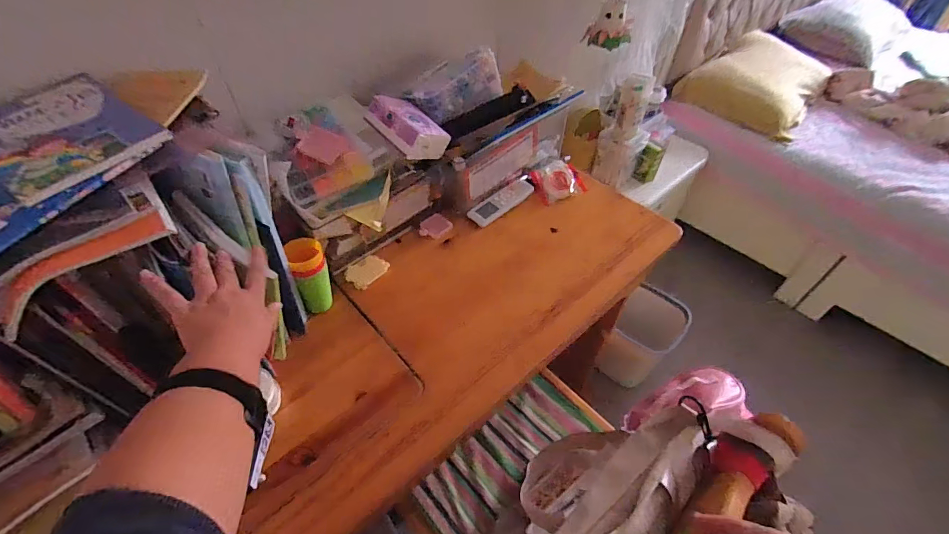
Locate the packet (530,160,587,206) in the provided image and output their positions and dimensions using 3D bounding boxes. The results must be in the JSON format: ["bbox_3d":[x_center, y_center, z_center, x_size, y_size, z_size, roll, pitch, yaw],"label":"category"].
[{"bbox_3d":[0.187,-0.201,0.931,0.110,0.024,0.113,-13,50,-13],"label":"packet"}]

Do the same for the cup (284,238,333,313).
[{"bbox_3d":[-0.263,0.014,0.682,0.052,0.120,0.063,-16,51,-16],"label":"cup"}]

